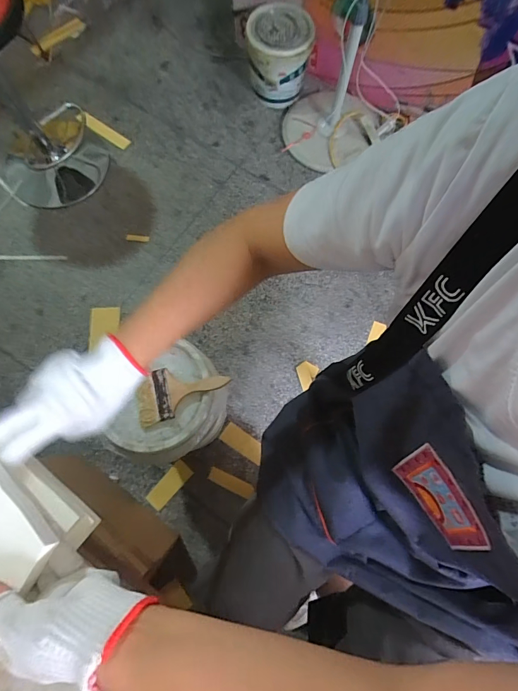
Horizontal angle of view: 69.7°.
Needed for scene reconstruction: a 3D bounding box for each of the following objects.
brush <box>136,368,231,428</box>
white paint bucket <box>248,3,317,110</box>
[{"bbox_3d":[-0.159,0.086,0.758,0.187,0.011,0.100,-18,75,-5],"label":"brush"},{"bbox_3d":[0.074,-1.135,1.440,0.227,0.255,0.242,0,74,0],"label":"white paint bucket"}]

